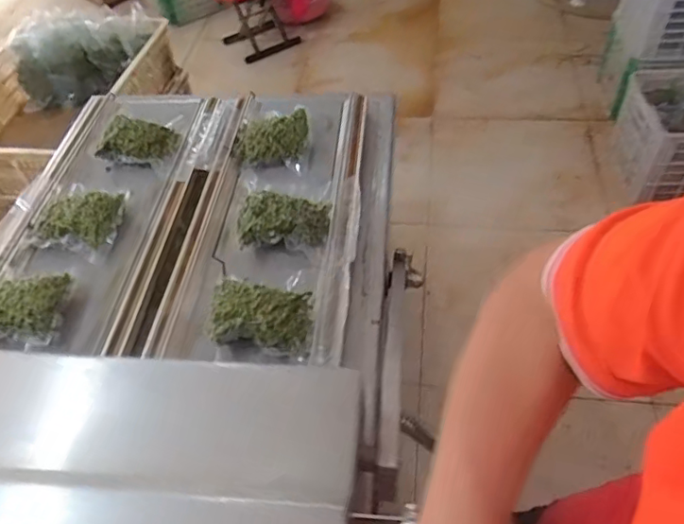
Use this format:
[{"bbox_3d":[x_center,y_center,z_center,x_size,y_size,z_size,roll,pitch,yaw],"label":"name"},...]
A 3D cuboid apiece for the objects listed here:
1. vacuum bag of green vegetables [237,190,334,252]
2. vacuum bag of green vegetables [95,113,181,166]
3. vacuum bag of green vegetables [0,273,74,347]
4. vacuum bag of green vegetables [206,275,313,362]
[{"bbox_3d":[-0.084,-0.063,0.813,0.129,0.038,0.090,-1,51,5],"label":"vacuum bag of green vegetables"},{"bbox_3d":[-0.353,-0.211,0.971,0.115,0.041,0.094,7,52,11],"label":"vacuum bag of green vegetables"},{"bbox_3d":[-0.441,0.060,0.753,0.125,0.032,0.111,-2,51,4],"label":"vacuum bag of green vegetables"},{"bbox_3d":[-0.103,0.066,0.717,0.129,0.040,0.095,2,51,7],"label":"vacuum bag of green vegetables"}]

